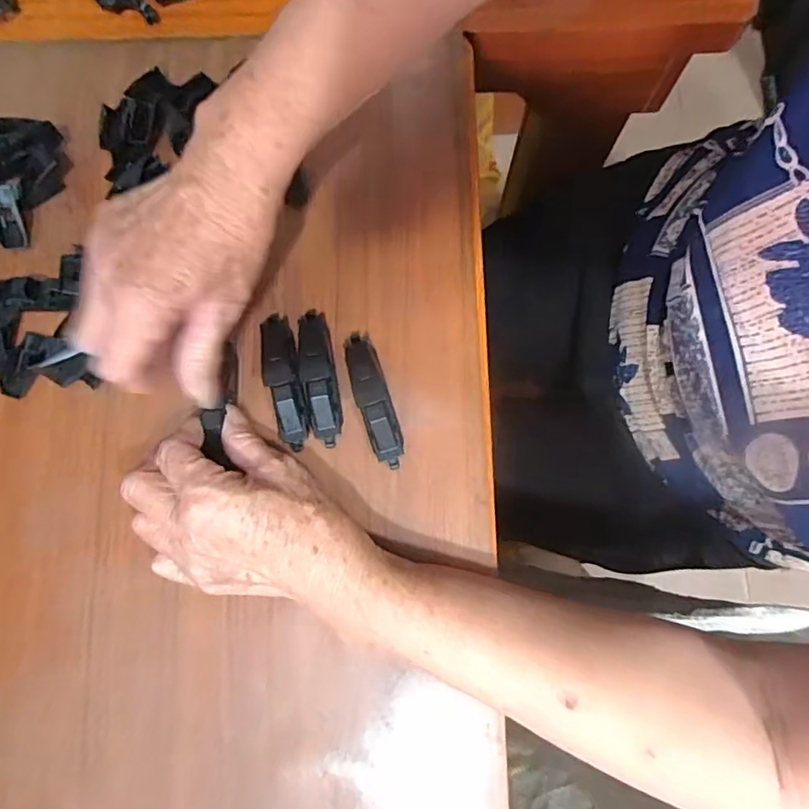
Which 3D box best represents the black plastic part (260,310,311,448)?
[{"bbox_3d":[-0.073,-0.017,0.324,0.020,0.019,0.084,-12,78,-2],"label":"black plastic part"}]

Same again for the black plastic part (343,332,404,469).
[{"bbox_3d":[-0.019,-0.005,0.321,0.019,0.022,0.084,-17,79,-3],"label":"black plastic part"}]

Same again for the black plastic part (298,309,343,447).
[{"bbox_3d":[-0.052,-0.019,0.325,0.019,0.021,0.085,-11,78,-2],"label":"black plastic part"}]

